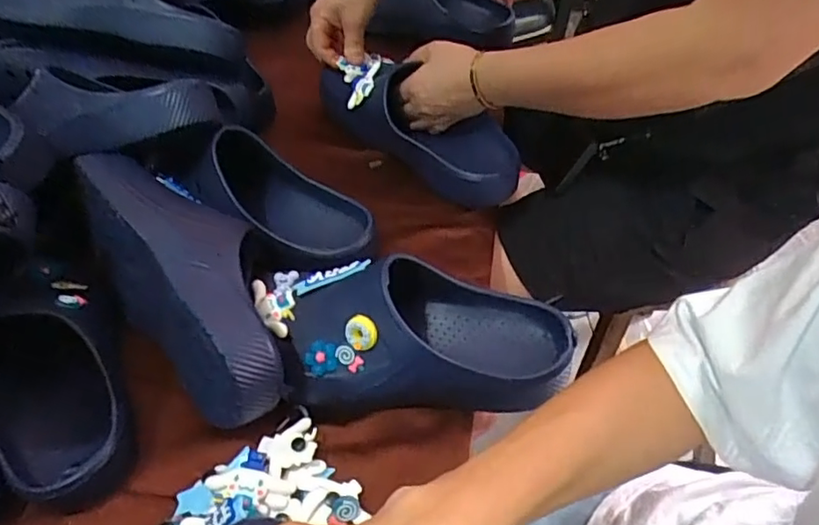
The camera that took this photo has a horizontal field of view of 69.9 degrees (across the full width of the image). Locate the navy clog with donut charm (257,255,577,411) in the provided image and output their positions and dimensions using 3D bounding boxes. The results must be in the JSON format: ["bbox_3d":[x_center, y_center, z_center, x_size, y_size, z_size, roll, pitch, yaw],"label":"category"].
[{"bbox_3d":[-0.001,0.051,0.449,0.240,0.091,0.102,0,48,4],"label":"navy clog with donut charm"}]

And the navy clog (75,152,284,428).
[{"bbox_3d":[-0.176,0.016,0.479,0.104,0.114,0.272,-31,53,-22],"label":"navy clog"}]

